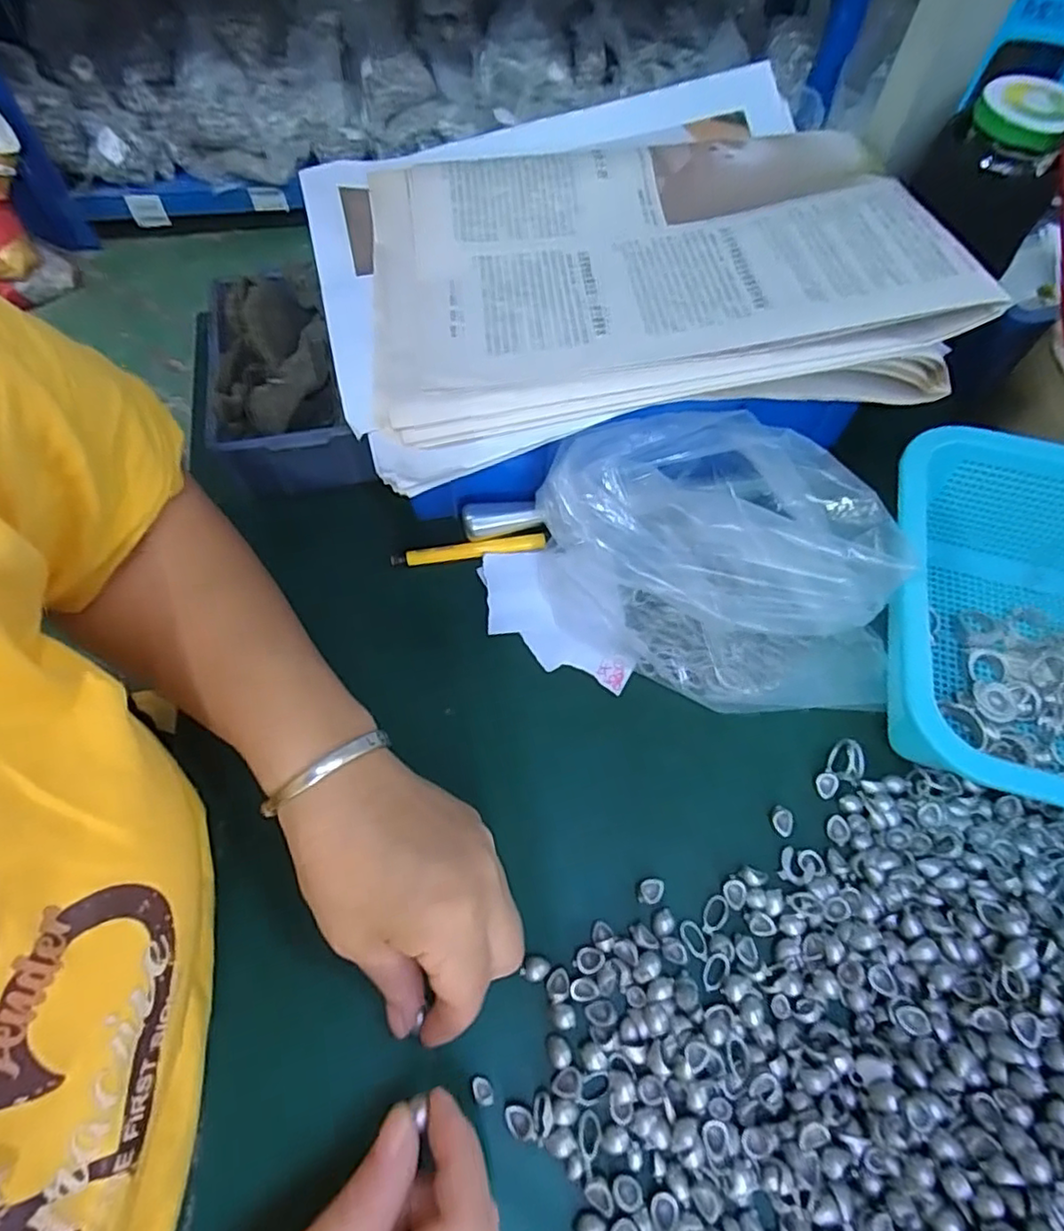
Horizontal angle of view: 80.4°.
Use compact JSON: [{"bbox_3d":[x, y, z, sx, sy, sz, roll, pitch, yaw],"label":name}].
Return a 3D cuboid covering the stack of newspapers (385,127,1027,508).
[{"bbox_3d":[0.046,-0.189,0.325,0.286,0.050,0.226,-9,64,-6],"label":"stack of newspapers"}]

